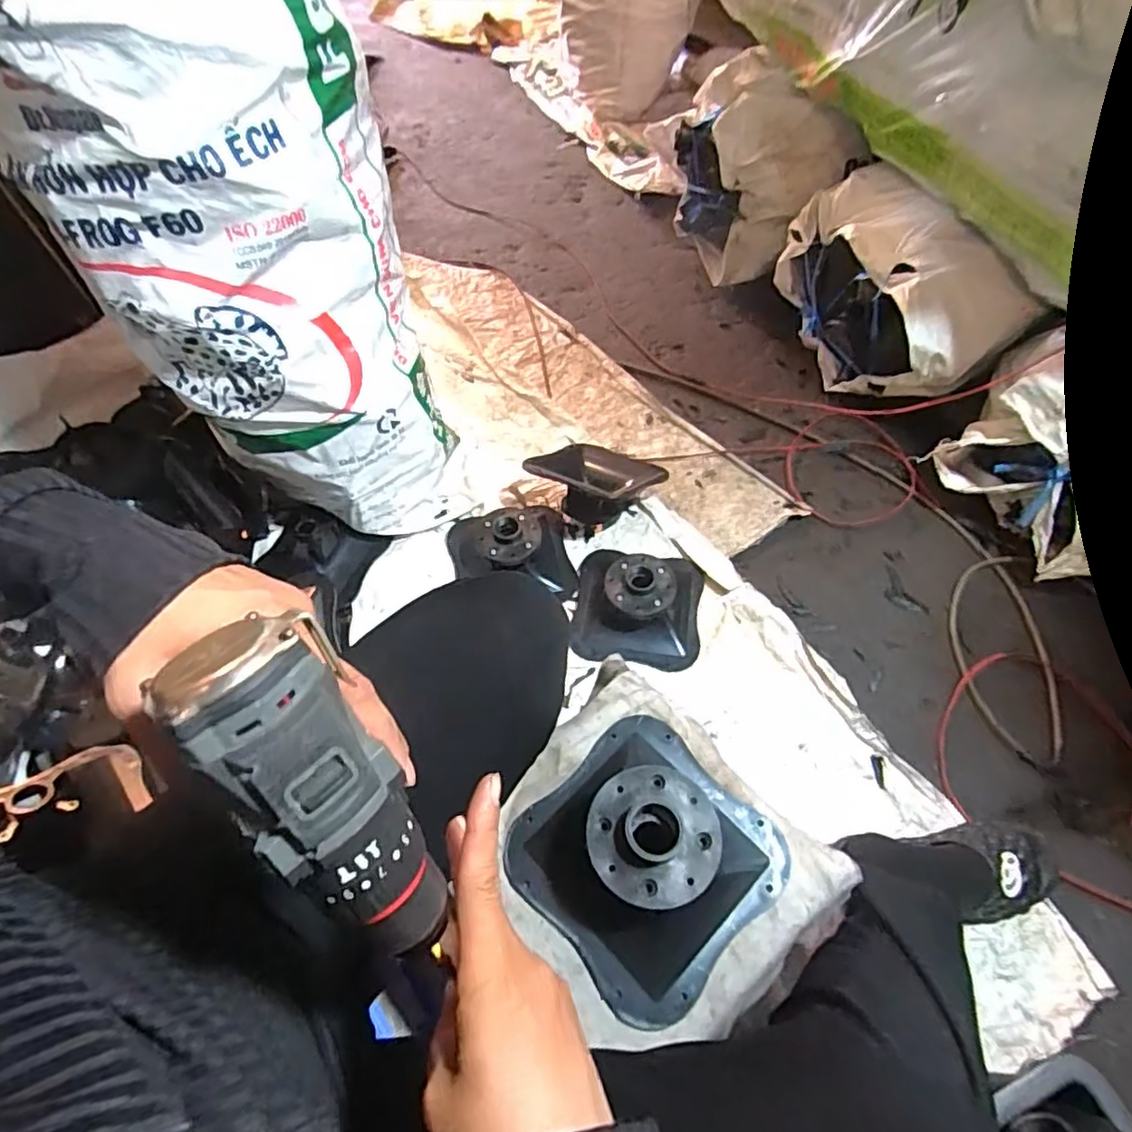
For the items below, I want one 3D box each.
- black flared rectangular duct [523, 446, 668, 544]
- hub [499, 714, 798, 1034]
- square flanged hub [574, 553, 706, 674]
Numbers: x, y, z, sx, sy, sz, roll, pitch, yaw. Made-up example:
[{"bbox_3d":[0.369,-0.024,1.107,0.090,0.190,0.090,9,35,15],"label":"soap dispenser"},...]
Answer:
[{"bbox_3d":[0.047,-0.143,0.983,0.173,0.122,0.170,32,65,21],"label":"black flared rectangular duct"},{"bbox_3d":[0.060,0.218,0.482,0.187,0.077,0.182,-39,64,-19],"label":"hub"},{"bbox_3d":[0.102,0.044,0.883,0.179,0.085,0.178,4,58,6],"label":"square flanged hub"}]

